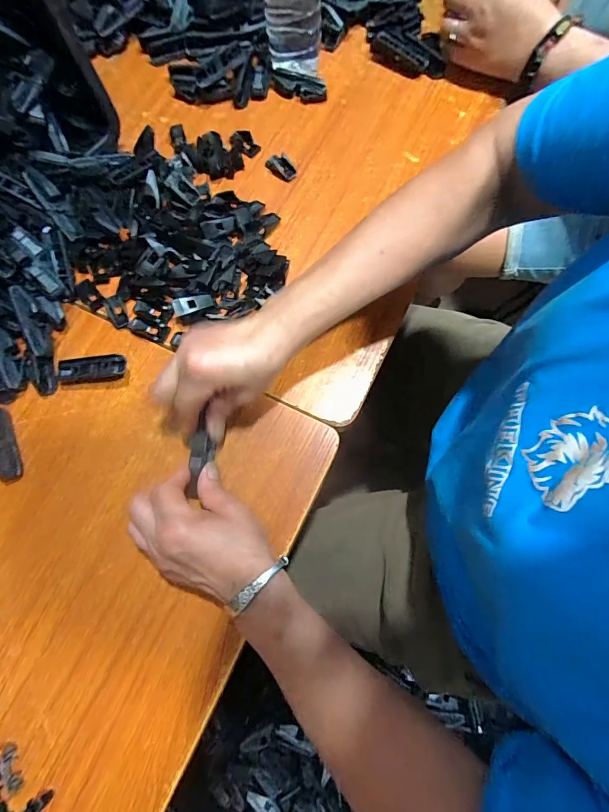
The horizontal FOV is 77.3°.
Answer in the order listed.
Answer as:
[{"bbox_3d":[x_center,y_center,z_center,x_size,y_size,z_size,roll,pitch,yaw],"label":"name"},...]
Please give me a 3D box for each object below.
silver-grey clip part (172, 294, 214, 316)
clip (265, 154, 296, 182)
[{"bbox_3d":[-0.114,-0.104,0.390,0.040,0.009,0.016,-23,77,-26],"label":"silver-grey clip part"},{"bbox_3d":[-0.027,-0.283,0.450,0.024,0.008,0.038,-43,77,-8],"label":"clip"}]

